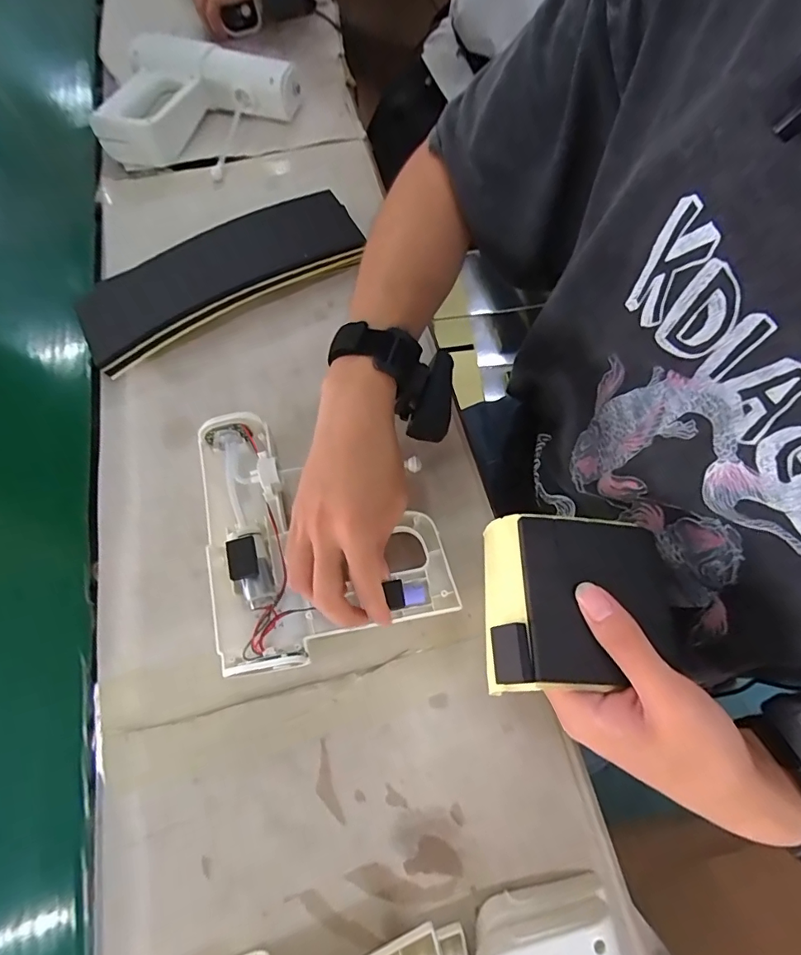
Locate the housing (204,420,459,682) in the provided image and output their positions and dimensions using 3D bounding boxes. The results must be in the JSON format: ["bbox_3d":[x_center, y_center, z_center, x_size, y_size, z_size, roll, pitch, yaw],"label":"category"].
[{"bbox_3d":[-0.066,0.038,0.393,0.187,0.052,0.205,-12,67,-2],"label":"housing"}]

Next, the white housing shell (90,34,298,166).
[{"bbox_3d":[-0.269,-0.486,0.614,0.244,0.080,0.120,-32,68,-9],"label":"white housing shell"}]

